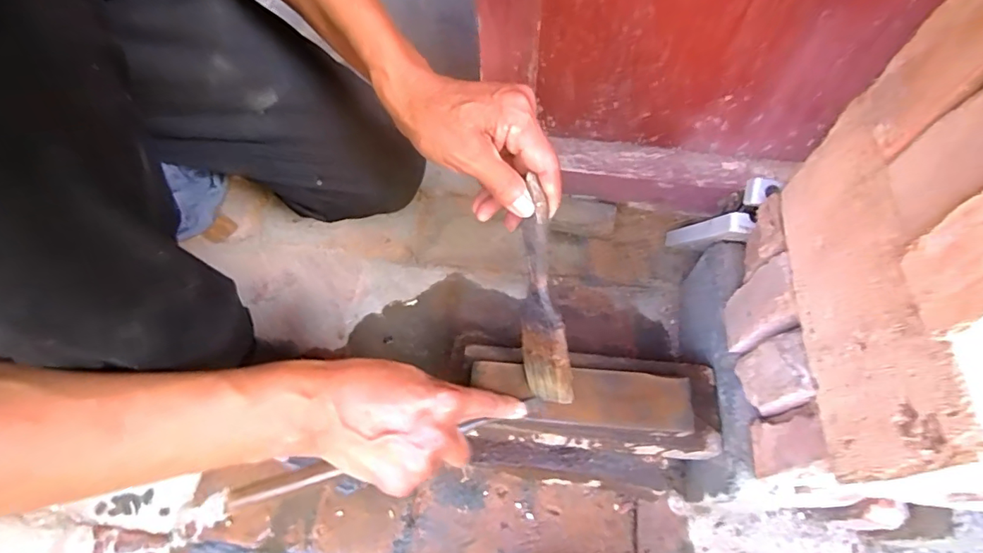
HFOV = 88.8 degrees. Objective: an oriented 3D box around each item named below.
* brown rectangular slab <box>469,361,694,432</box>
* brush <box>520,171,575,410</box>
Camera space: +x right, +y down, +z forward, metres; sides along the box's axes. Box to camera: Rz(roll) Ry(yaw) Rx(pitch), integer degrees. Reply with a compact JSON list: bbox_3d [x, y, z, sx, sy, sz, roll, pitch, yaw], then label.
[{"bbox_3d":[0.079,0.104,0.449,0.191,0.019,0.052,6,62,4],"label":"brown rectangular slab"},{"bbox_3d":[0.042,0.021,0.411,0.011,0.188,0.046,-23,28,-39],"label":"brush"}]

